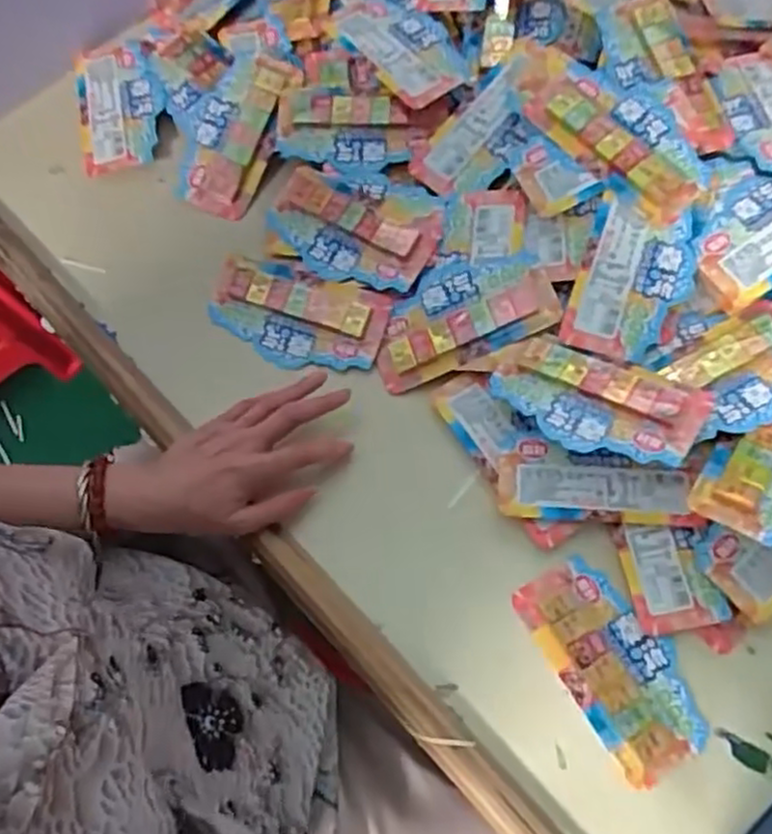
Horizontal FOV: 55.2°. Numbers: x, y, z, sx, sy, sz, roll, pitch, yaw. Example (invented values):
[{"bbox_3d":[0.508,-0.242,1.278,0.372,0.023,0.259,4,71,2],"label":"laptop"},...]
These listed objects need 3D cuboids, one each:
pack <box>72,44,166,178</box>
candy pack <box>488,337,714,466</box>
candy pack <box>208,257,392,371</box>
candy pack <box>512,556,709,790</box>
[{"bbox_3d":[-0.246,-0.289,0.684,0.079,0.009,0.136,-14,69,-3],"label":"pack"},{"bbox_3d":[0.144,-0.012,0.521,0.143,0.013,0.070,22,71,26],"label":"candy pack"},{"bbox_3d":[-0.073,-0.082,0.606,0.144,0.010,0.079,19,91,10],"label":"candy pack"},{"bbox_3d":[0.156,0.168,0.503,0.070,0.010,0.144,-30,71,-9],"label":"candy pack"}]

